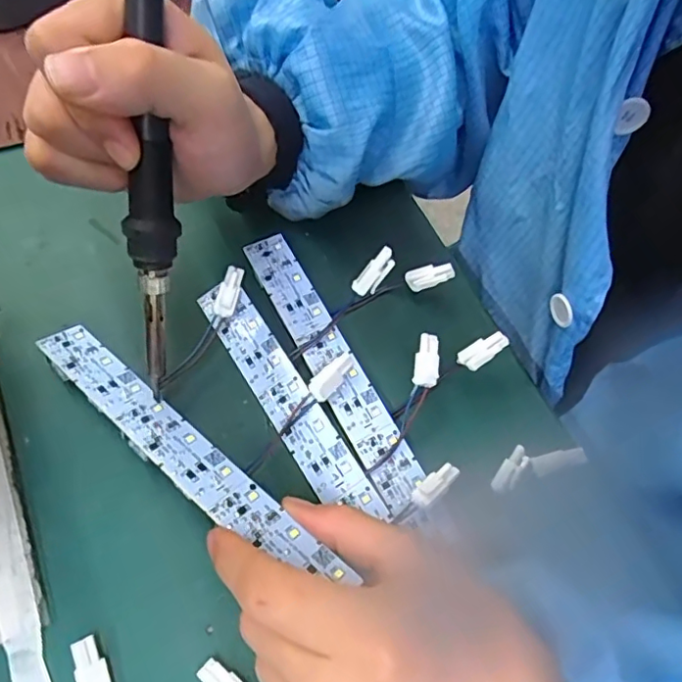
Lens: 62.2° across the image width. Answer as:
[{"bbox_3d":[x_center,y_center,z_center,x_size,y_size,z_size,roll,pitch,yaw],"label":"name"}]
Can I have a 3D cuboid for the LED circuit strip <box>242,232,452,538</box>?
[{"bbox_3d":[-0.002,0.014,0.290,0.025,0.009,0.179,-24,69,-16],"label":"LED circuit strip"}]

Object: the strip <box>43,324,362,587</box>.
[{"bbox_3d":[-0.073,0.045,0.250,0.182,0.004,0.024,35,45,24],"label":"strip"}]

